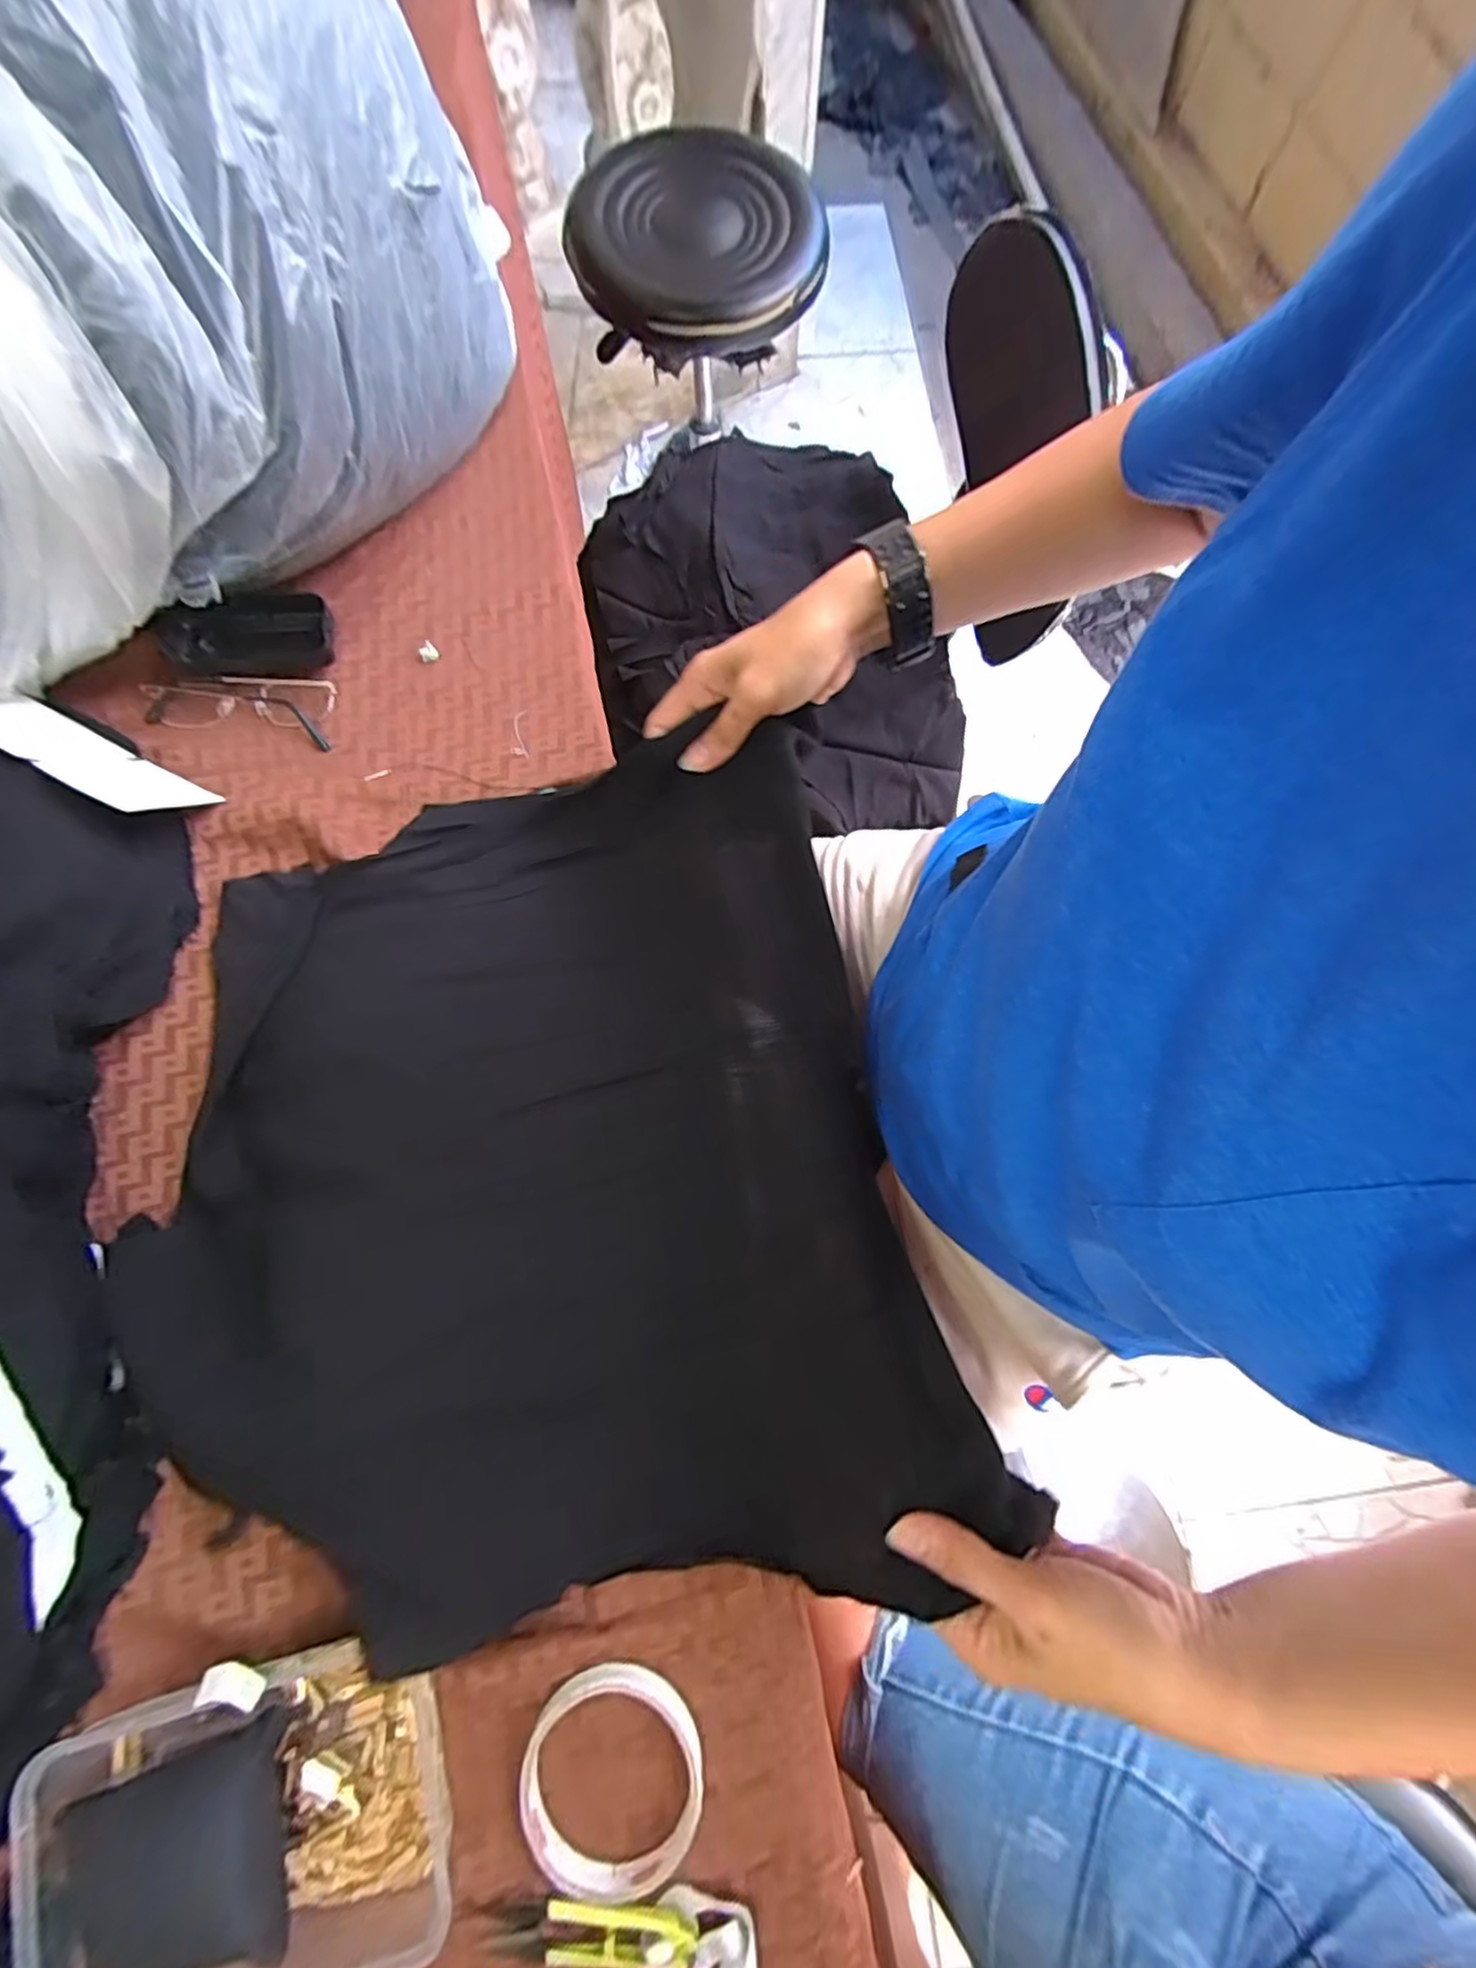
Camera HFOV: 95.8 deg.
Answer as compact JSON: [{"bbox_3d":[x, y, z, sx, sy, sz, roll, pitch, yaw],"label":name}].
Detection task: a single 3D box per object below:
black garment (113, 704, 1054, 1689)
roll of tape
[{"bbox_3d":[-0.118,0.103,0.380,0.417,0.075,0.454,-18,76,-7],"label":"black garment"},{"bbox_3d":[-0.061,0.382,0.319,0.086,0.013,0.088,0,75,-2],"label":"roll of tape"}]

